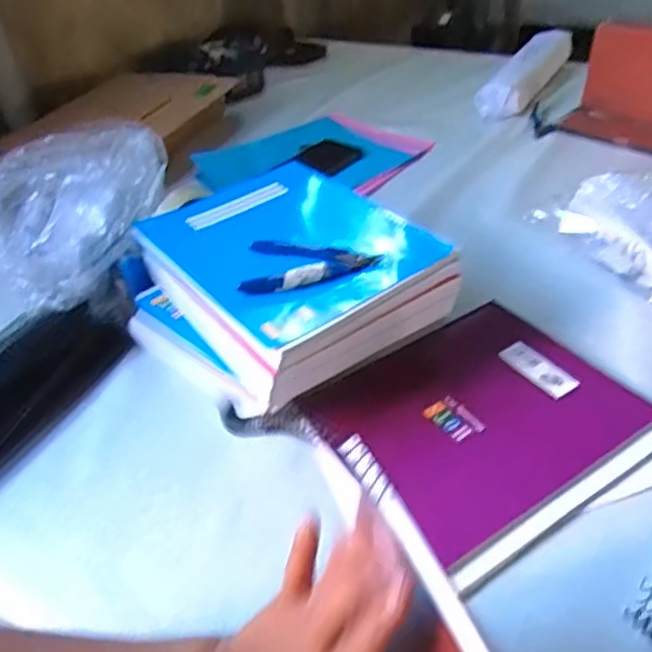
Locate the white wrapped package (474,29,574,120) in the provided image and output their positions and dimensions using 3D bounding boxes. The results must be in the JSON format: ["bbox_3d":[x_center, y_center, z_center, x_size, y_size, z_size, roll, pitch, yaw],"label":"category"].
[{"bbox_3d":[0.358,-0.445,1.089,0.072,0.073,0.313,19,45,27],"label":"white wrapped package"}]

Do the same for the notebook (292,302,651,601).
[{"bbox_3d":[0.137,0.072,0.519,0.248,0.023,0.205,-27,44,-24],"label":"notebook"}]

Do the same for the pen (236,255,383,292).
[{"bbox_3d":[-0.009,-0.044,0.514,0.125,0.019,0.013,-18,41,-11],"label":"pen"}]

